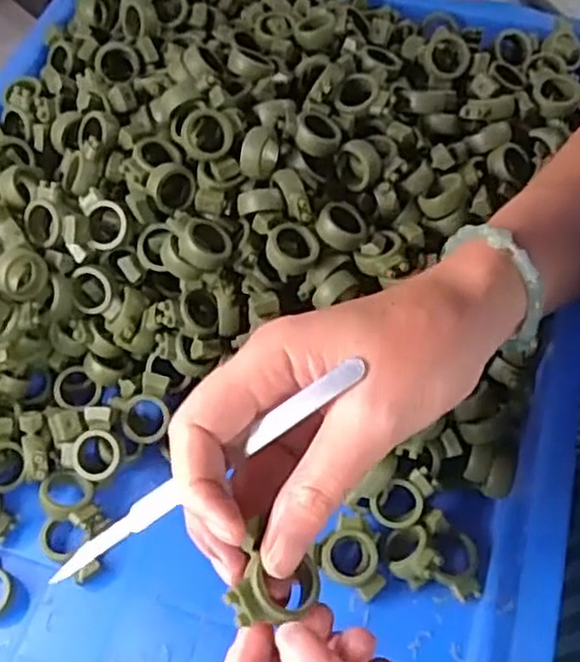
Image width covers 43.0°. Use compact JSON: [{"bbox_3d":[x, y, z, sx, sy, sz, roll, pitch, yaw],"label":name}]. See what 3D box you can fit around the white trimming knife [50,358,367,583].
[{"bbox_3d":[-0.033,0.053,0.270,0.137,0.007,0.010,-35,61,6],"label":"white trimming knife"}]

